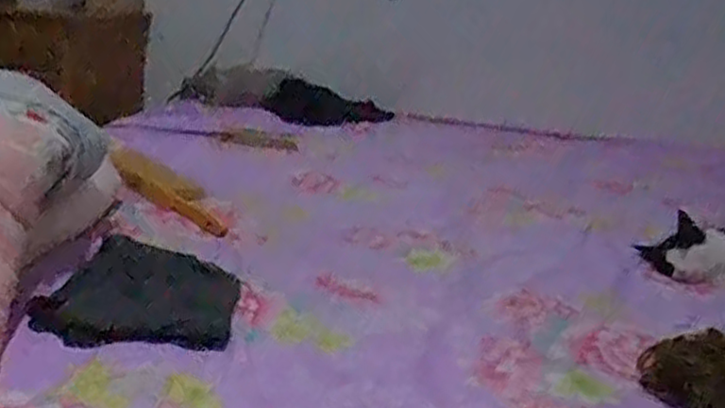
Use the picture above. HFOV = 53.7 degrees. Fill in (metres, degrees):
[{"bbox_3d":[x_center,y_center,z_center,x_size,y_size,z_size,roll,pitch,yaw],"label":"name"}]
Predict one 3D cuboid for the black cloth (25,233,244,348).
[{"bbox_3d":[-0.242,0.104,0.828,0.196,0.017,0.211,12,26,2],"label":"black cloth"}]

